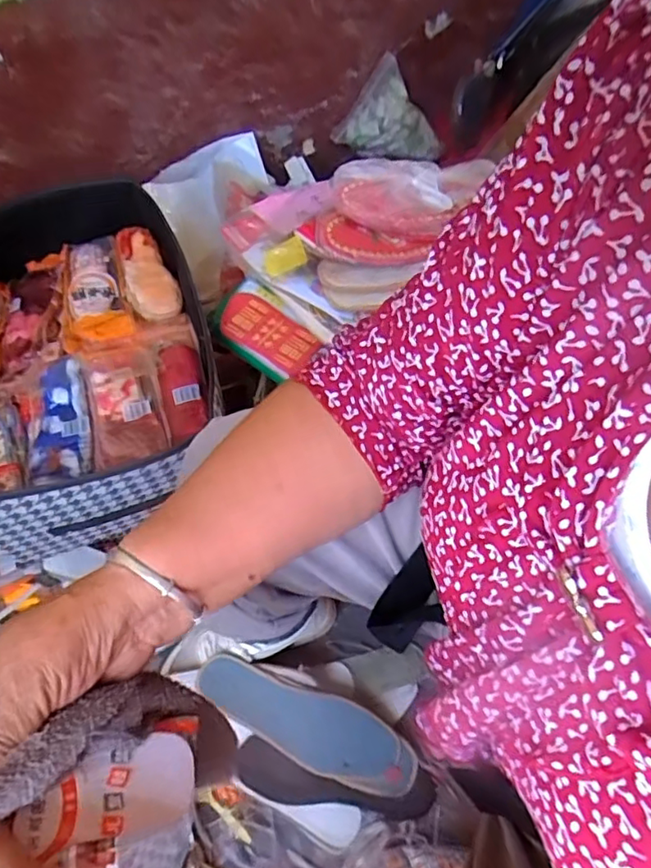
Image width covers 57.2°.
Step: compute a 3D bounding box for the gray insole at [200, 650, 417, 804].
[{"bbox_3d":[-0.023,0.344,0.713,0.271,0.021,0.083,27,60,0],"label":"gray insole"}]

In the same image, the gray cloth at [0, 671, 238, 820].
[{"bbox_3d":[-0.108,0.155,0.301,0.027,0.171,0.055,-38,55,25],"label":"gray cloth"}]

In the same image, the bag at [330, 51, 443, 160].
[{"bbox_3d":[0.139,-0.708,1.345,0.253,0.180,0.103,-31,61,-18],"label":"bag"}]

